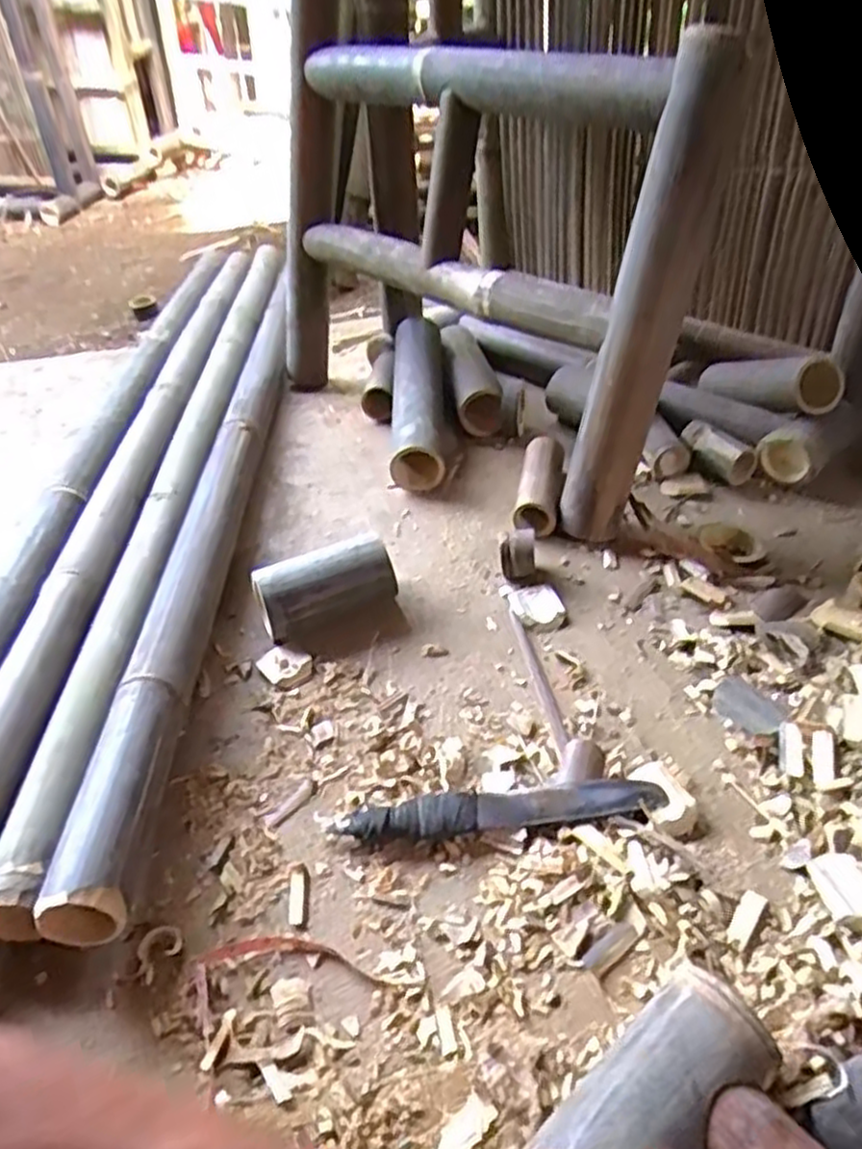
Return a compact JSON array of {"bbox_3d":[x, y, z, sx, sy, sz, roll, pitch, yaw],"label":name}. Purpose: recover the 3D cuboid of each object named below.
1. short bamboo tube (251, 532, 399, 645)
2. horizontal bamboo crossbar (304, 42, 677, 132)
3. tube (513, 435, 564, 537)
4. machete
[{"bbox_3d":[-0.115,0.015,0.822,0.146,0.075,0.074,-16,42,-14],"label":"short bamboo tube"},{"bbox_3d":[0.036,-0.562,0.864,0.065,0.067,0.550,-31,48,-28],"label":"horizontal bamboo crossbar"},{"bbox_3d":[0.138,-0.113,0.963,0.052,0.062,0.161,5,42,11],"label":"tube"},{"bbox_3d":[0.059,0.195,0.631,0.265,0.017,0.036,-4,41,0],"label":"machete"}]

